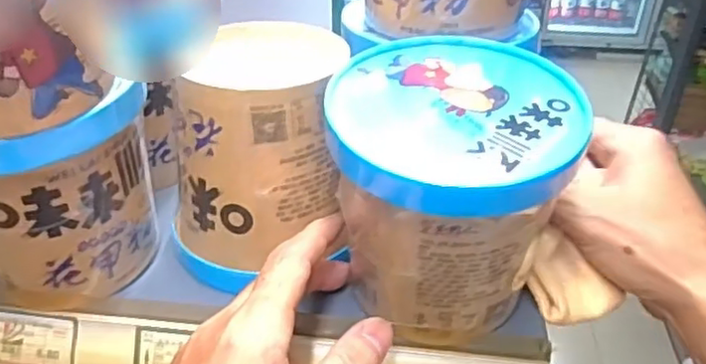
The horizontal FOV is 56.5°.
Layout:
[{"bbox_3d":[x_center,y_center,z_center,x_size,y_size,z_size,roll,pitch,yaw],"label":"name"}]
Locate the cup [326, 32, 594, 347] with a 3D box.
[{"bbox_3d":[0.046,0.007,0.321,0.107,0.119,0.099,7,34,9],"label":"cup"}]

